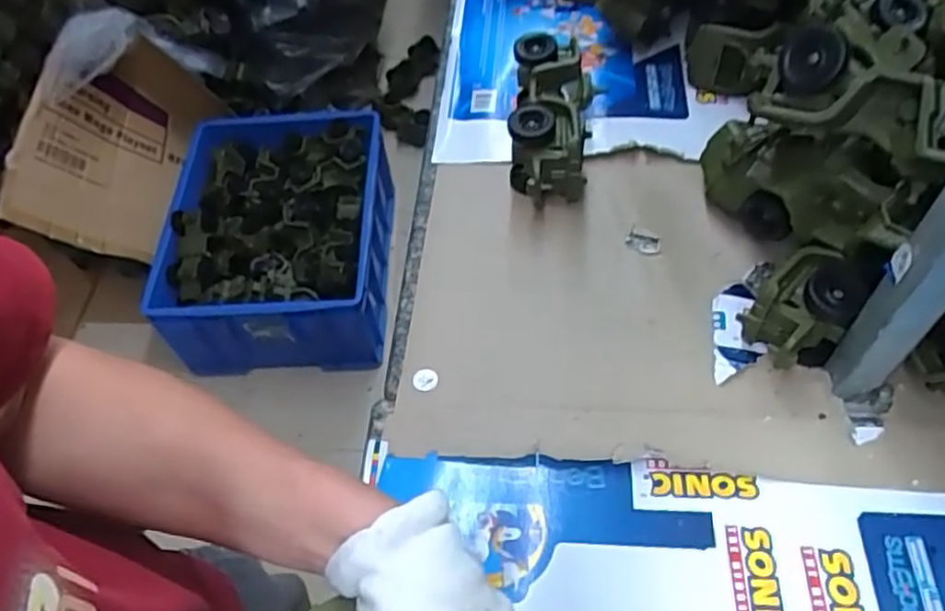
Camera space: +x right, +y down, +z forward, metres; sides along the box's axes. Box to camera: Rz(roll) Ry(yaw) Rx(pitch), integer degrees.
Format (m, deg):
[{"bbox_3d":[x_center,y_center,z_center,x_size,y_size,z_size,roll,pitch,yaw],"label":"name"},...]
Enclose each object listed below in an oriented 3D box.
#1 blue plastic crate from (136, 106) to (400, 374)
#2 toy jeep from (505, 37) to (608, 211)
[{"bbox_3d":[-0.400,-0.144,1.497,0.424,0.227,0.525,-2,55,4],"label":"blue plastic crate"},{"bbox_3d":[0.081,-0.182,0.703,0.083,0.085,0.167,2,55,7],"label":"toy jeep"}]

